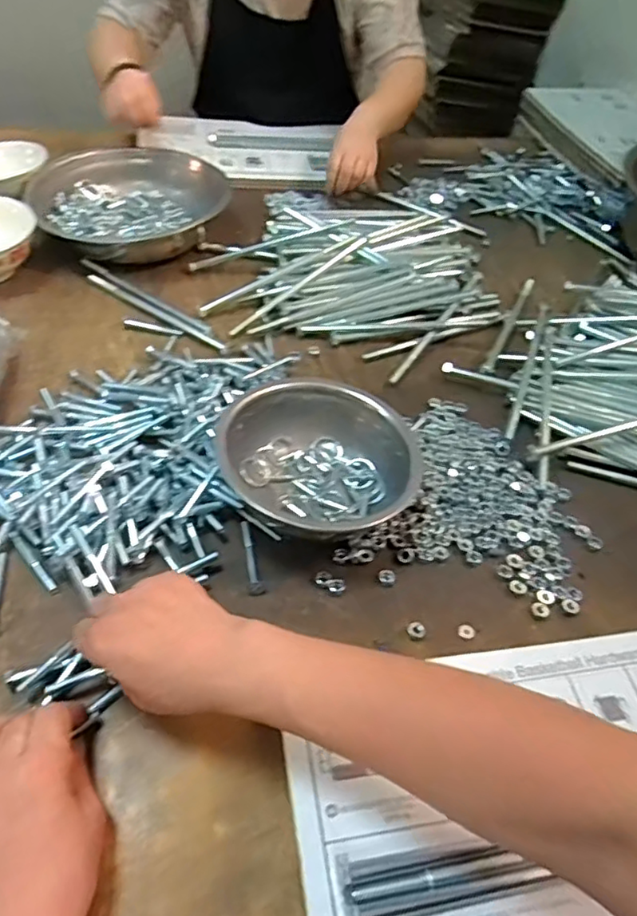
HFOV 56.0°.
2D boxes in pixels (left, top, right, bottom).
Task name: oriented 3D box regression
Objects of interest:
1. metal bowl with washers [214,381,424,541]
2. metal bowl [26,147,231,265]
[{"bbox_3d":[0.004,0.003,0.532,0.141,0.080,0.144,3,47,-3],"label":"metal bowl with washers"},{"bbox_3d":[-0.262,-0.348,0.820,0.230,0.086,0.230,3,47,-3],"label":"metal bowl"}]

